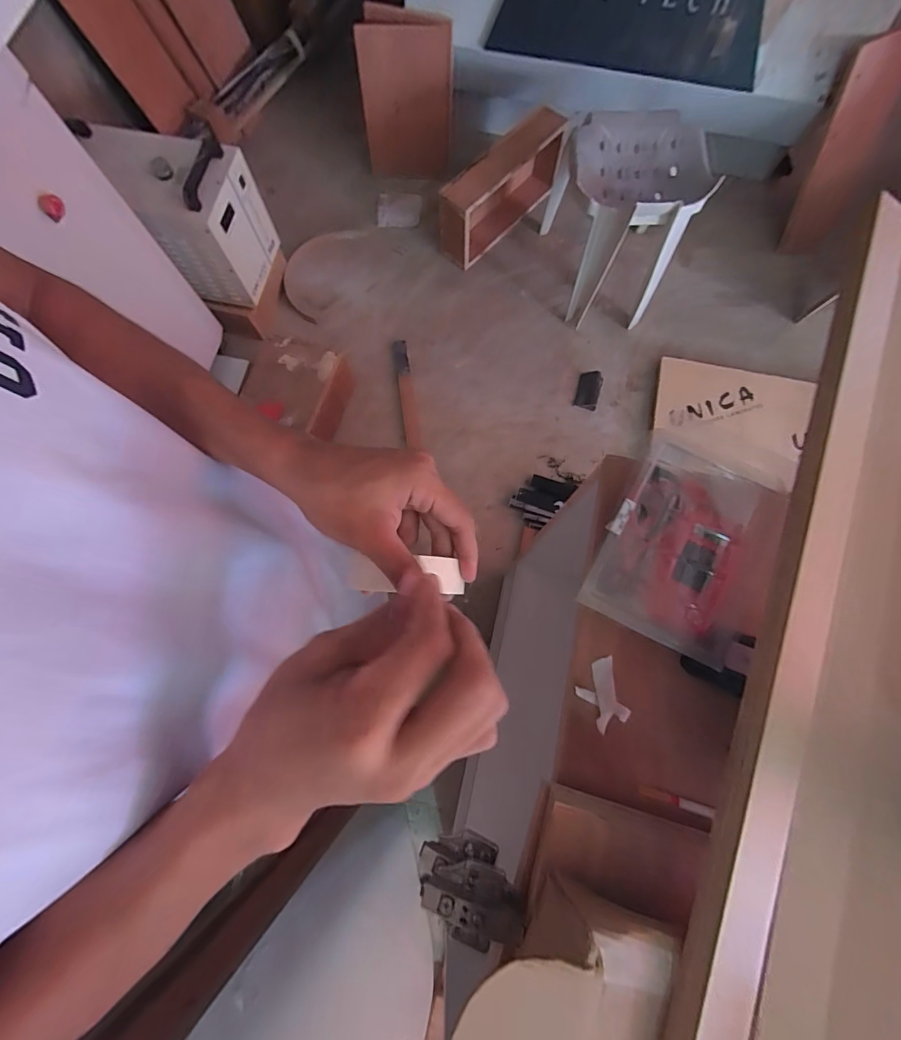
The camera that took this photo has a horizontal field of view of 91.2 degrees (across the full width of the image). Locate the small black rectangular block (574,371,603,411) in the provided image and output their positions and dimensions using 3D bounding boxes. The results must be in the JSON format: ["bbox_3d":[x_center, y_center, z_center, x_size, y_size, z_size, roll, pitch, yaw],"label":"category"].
[{"bbox_3d":[0.480,-0.453,1.533,0.076,0.024,0.146,16,77,4],"label":"small black rectangular block"}]

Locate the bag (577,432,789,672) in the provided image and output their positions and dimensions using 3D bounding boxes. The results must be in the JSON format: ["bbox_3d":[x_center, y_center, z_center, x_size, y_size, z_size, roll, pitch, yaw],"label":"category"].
[{"bbox_3d":[0.204,0.023,0.380,0.139,0.023,0.169,27,80,-5],"label":"bag"}]

